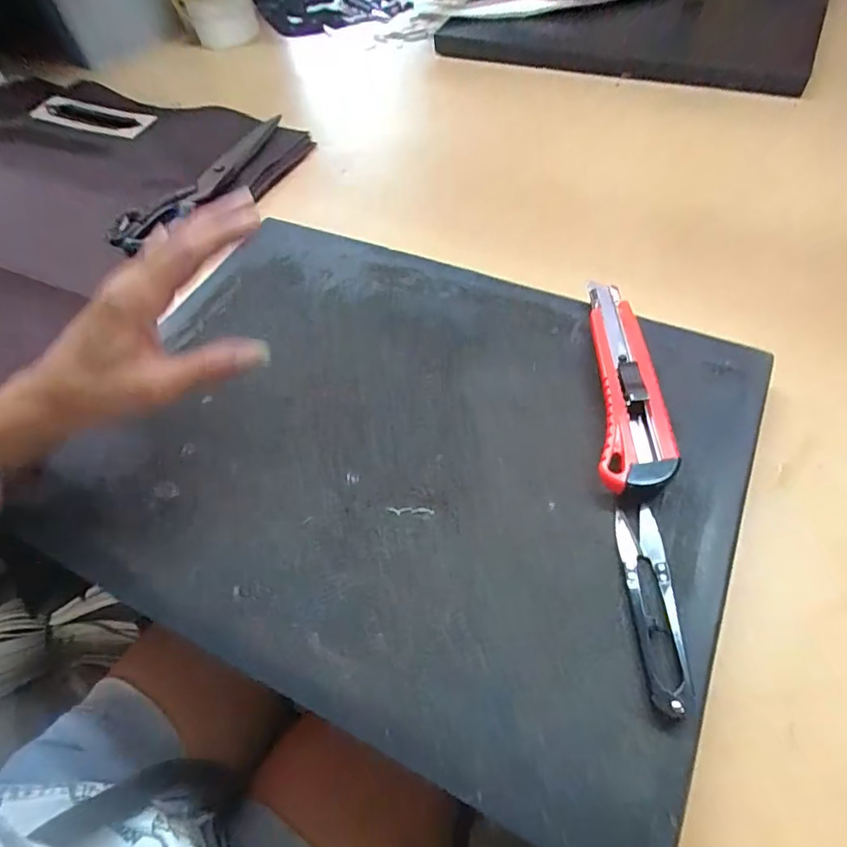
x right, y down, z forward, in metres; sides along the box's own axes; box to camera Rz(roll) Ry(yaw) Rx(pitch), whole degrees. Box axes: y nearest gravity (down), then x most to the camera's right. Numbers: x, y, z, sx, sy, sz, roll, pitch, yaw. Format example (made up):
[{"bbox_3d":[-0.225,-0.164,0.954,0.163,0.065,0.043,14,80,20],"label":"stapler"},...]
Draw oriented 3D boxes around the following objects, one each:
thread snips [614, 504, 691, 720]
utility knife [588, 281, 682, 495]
[{"bbox_3d":[0.109,0.082,0.241,0.022,0.011,0.094,-2,57,5],"label":"thread snips"},{"bbox_3d":[0.122,-0.028,0.308,0.038,0.021,0.151,4,58,9],"label":"utility knife"}]

